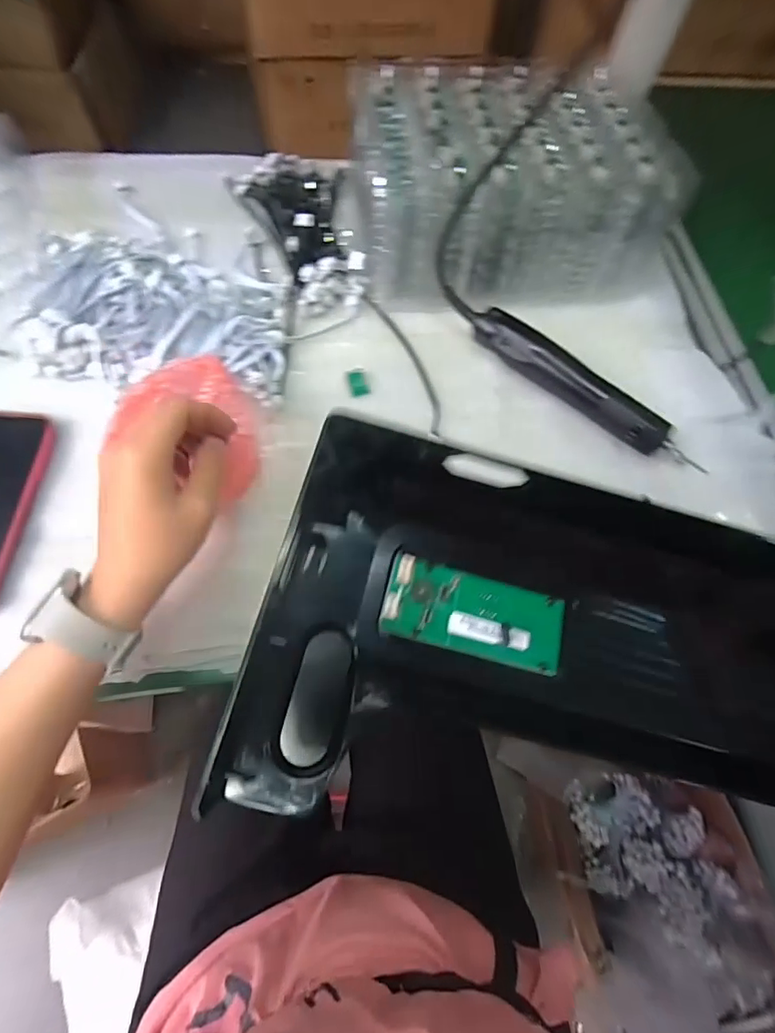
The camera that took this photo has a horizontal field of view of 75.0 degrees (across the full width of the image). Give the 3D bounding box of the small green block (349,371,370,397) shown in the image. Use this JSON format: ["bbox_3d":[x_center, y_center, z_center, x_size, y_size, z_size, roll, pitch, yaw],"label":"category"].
[{"bbox_3d":[-0.026,-0.121,0.459,0.016,0.004,0.026,-10,66,-10],"label":"small green block"}]

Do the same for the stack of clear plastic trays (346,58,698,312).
[{"bbox_3d":[0.120,-0.332,0.510,0.286,0.107,0.204,-4,65,-7],"label":"stack of clear plastic trays"}]

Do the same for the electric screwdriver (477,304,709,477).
[{"bbox_3d":[0.174,-0.113,0.454,0.225,0.030,0.032,38,68,12],"label":"electric screwdriver"}]

